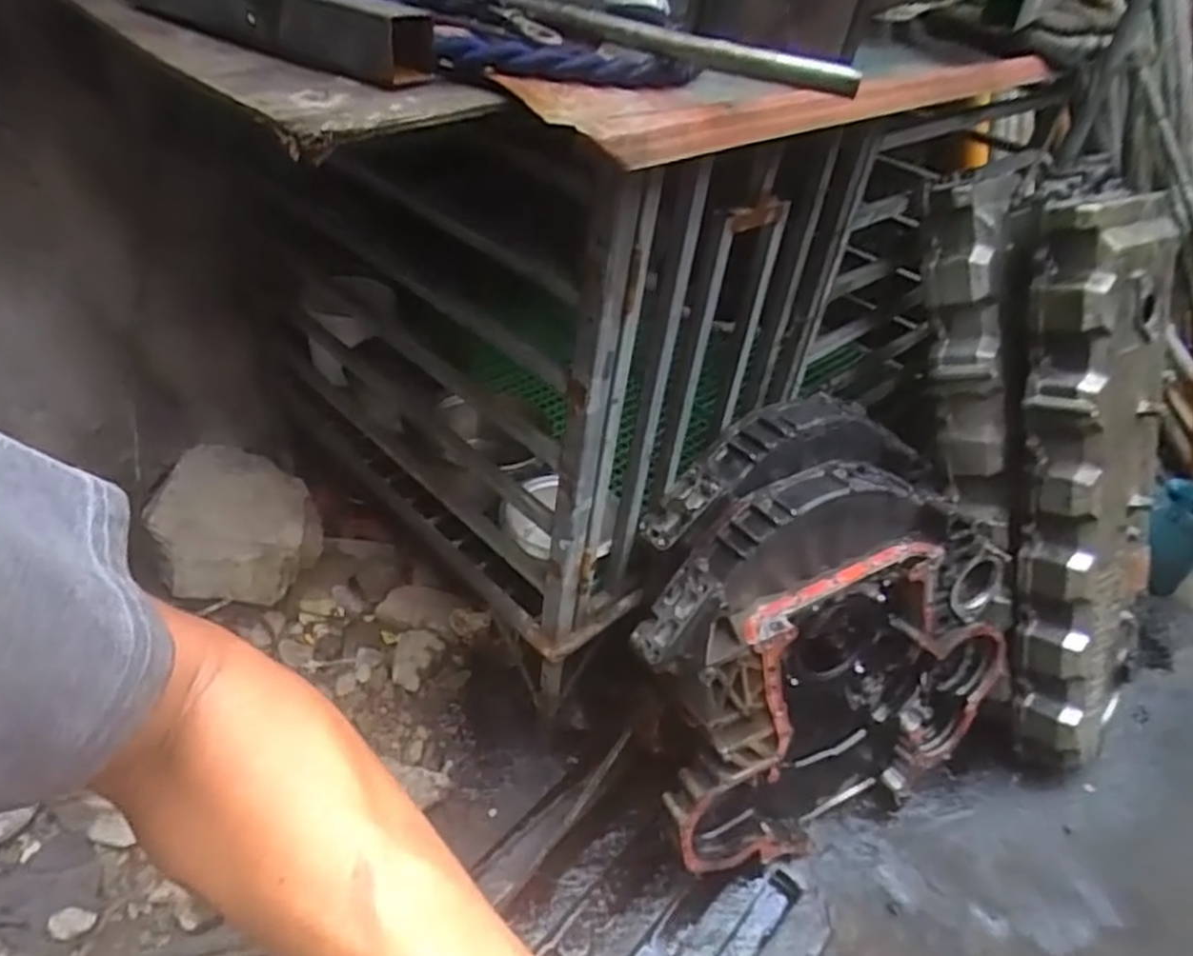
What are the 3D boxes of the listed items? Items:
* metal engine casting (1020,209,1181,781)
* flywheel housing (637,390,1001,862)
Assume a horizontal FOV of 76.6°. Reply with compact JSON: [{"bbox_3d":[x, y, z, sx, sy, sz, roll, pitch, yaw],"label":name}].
[{"bbox_3d":[0.865,0.049,1.334,0.229,1.008,0.110,-14,18,-26],"label":"metal engine casting"},{"bbox_3d":[0.378,0.269,1.326,0.682,0.664,0.406,-15,42,-26],"label":"flywheel housing"}]

